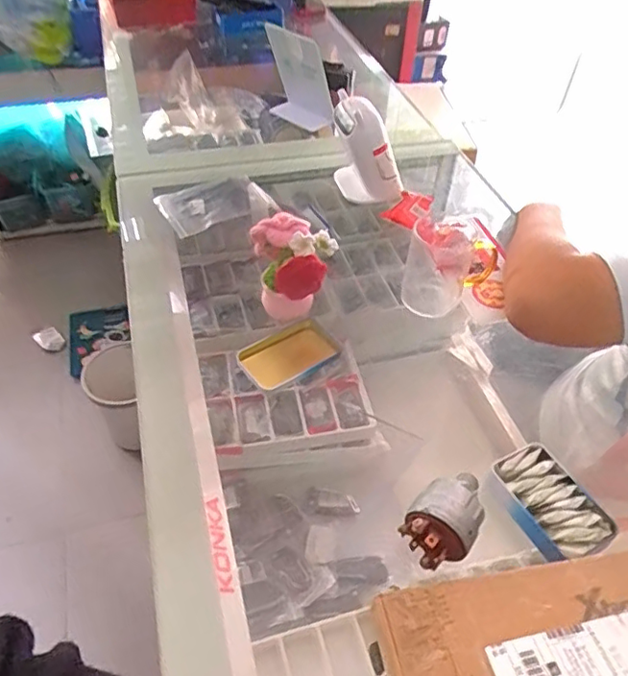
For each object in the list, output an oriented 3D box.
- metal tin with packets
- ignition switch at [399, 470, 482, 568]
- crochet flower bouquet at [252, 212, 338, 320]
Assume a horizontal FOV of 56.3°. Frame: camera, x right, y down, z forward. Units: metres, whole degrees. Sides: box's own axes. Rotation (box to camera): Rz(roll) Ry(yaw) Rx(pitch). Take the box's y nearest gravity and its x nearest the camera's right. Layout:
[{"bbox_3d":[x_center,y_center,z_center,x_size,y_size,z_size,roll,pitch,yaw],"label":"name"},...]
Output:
[{"bbox_3d":[0.200,0.142,0.503,0.068,0.019,0.100,-20,50,-21],"label":"metal tin with packets"},{"bbox_3d":[0.111,0.143,0.476,0.053,0.042,0.084,29,51,23],"label":"ignition switch"},{"bbox_3d":[-0.025,-0.078,0.654,0.084,0.114,0.080,2,46,-2],"label":"crochet flower bouquet"}]

